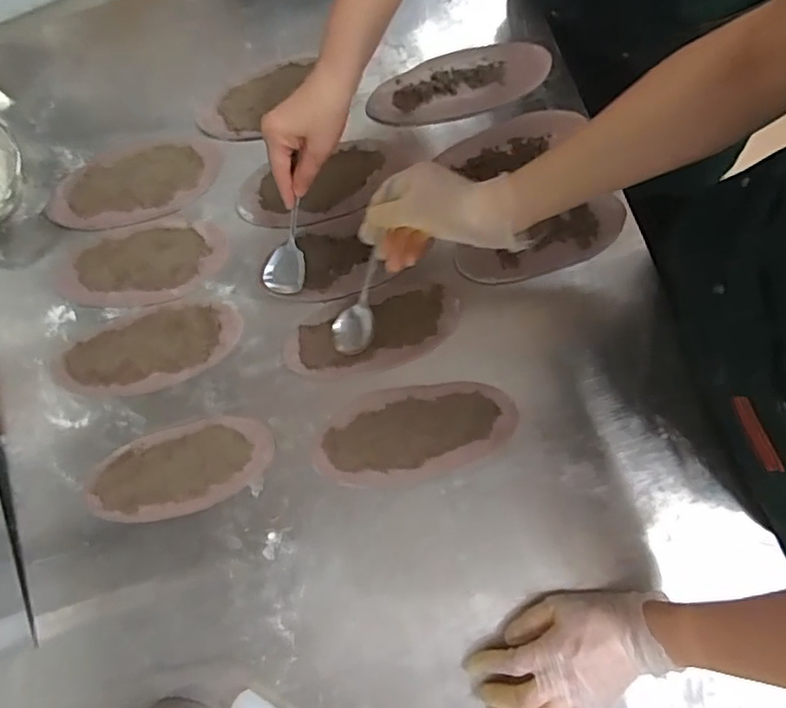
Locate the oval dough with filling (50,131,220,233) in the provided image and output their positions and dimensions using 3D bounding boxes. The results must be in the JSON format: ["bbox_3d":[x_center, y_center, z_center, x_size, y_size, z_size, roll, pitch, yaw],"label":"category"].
[{"bbox_3d":[-0.296,-0.194,0.641,0.197,0.016,0.090,-17,77,-3],"label":"oval dough with filling"}]

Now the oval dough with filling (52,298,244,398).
[{"bbox_3d":[-0.259,-0.007,0.598,0.193,0.007,0.088,-18,77,-3],"label":"oval dough with filling"}]

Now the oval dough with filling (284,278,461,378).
[{"bbox_3d":[-0.021,-0.025,0.590,0.185,0.008,0.081,-15,77,-2],"label":"oval dough with filling"}]

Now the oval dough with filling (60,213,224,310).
[{"bbox_3d":[-0.275,-0.100,0.625,0.178,0.005,0.095,-15,77,-2],"label":"oval dough with filling"}]

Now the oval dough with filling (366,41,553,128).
[{"bbox_3d":[0.077,-0.316,0.661,0.217,0.009,0.084,-15,77,-2],"label":"oval dough with filling"}]

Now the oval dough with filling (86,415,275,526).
[{"bbox_3d":[-0.212,0.116,0.568,0.183,0.006,0.082,-15,77,-2],"label":"oval dough with filling"}]

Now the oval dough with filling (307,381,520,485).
[{"bbox_3d":[0.022,0.079,0.567,0.199,0.004,0.091,-8,76,0],"label":"oval dough with filling"}]

